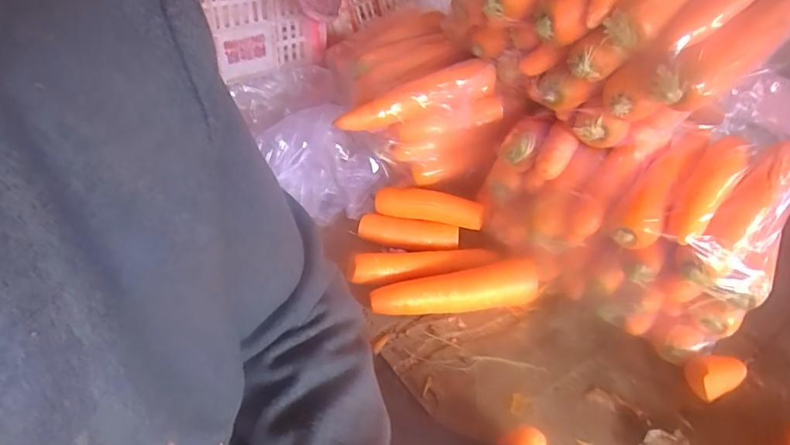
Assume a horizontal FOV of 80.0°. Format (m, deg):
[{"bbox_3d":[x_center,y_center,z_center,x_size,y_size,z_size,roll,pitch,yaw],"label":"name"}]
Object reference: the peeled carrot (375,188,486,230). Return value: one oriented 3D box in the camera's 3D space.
[{"bbox_3d":[0.050,-0.024,0.693,0.160,0.040,0.034,13,41,12],"label":"peeled carrot"}]

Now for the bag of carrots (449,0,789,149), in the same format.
[{"bbox_3d":[0.253,-0.247,0.569,0.360,0.224,0.199,32,48,29],"label":"bag of carrots"}]

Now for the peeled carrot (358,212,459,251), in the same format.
[{"bbox_3d":[0.019,0.016,0.693,0.145,0.034,0.035,12,41,10],"label":"peeled carrot"}]

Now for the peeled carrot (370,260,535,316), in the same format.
[{"bbox_3d":[0.078,0.087,0.618,0.217,0.043,0.058,-2,40,-6],"label":"peeled carrot"}]

